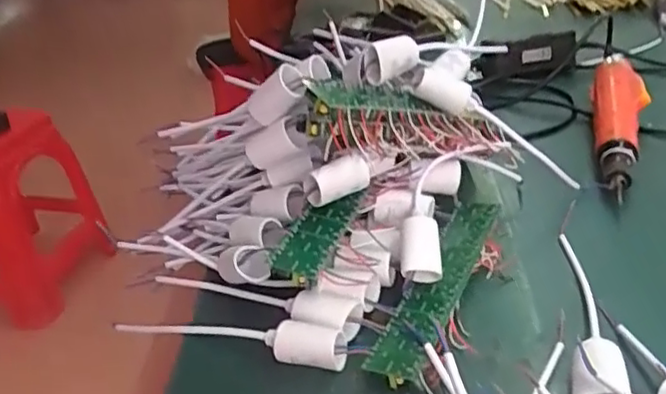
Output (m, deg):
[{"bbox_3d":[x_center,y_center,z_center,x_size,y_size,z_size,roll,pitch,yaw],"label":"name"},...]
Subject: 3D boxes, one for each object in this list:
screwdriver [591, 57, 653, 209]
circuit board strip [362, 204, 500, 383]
[{"bbox_3d":[0.297,-0.080,0.671,0.055,0.049,0.248,6,34,19],"label":"screwdriver"},{"bbox_3d":[0.082,0.063,0.491,0.039,0.019,0.204,11,36,25],"label":"circuit board strip"}]

